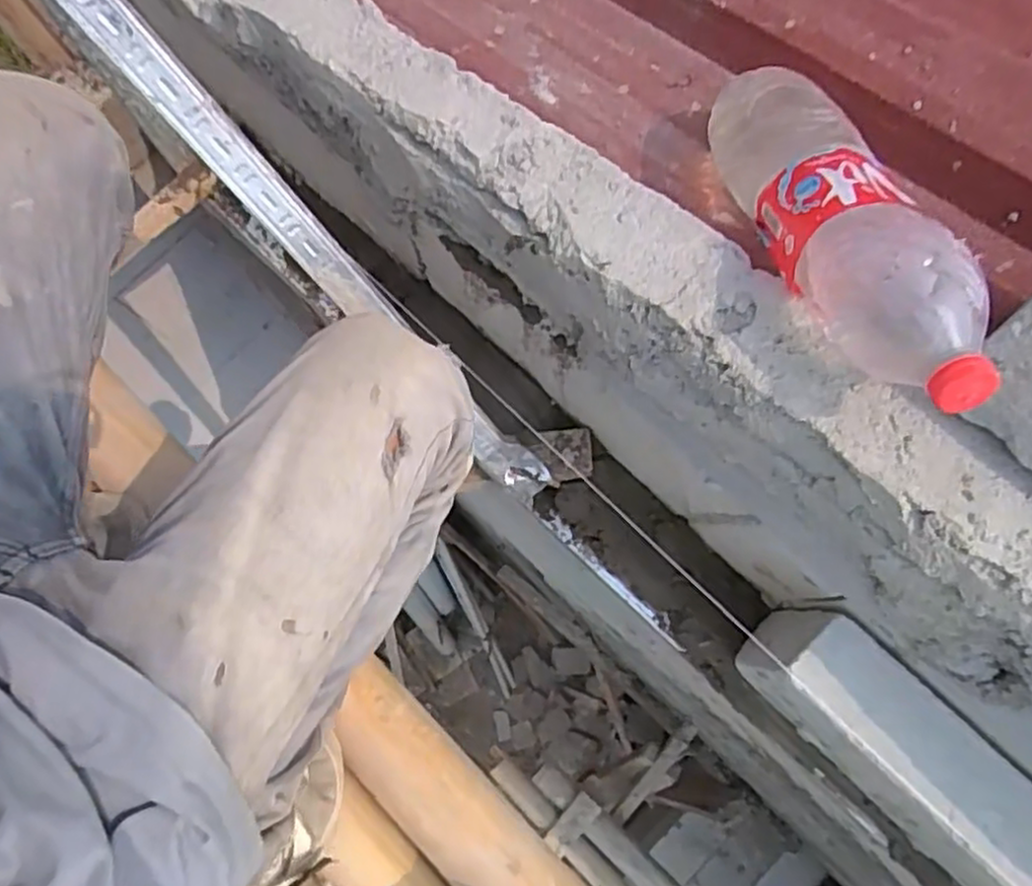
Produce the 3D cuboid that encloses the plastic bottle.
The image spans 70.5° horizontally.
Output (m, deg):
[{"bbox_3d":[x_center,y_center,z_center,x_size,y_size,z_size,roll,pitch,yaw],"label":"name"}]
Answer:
[{"bbox_3d":[0.202,-0.148,0.480,0.071,0.090,0.325,-13,53,-1],"label":"plastic bottle"}]

